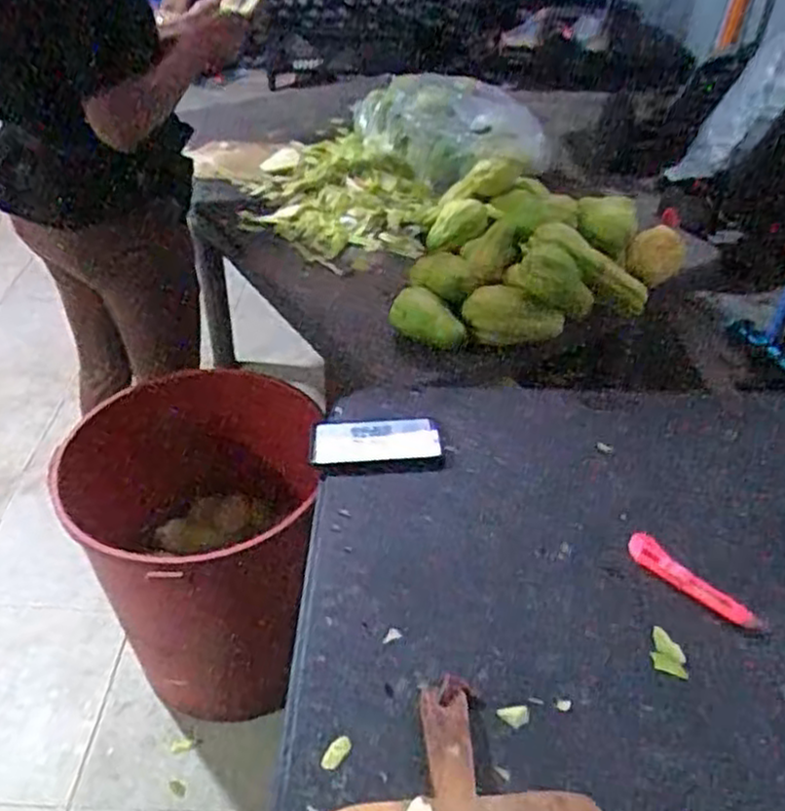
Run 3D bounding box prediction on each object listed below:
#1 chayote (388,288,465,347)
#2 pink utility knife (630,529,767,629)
[{"bbox_3d":[0.051,-0.125,1.106,0.068,0.062,0.095,-28,48,-29],"label":"chayote"},{"bbox_3d":[0.314,0.187,0.793,0.030,0.023,0.147,-32,50,-32],"label":"pink utility knife"}]

